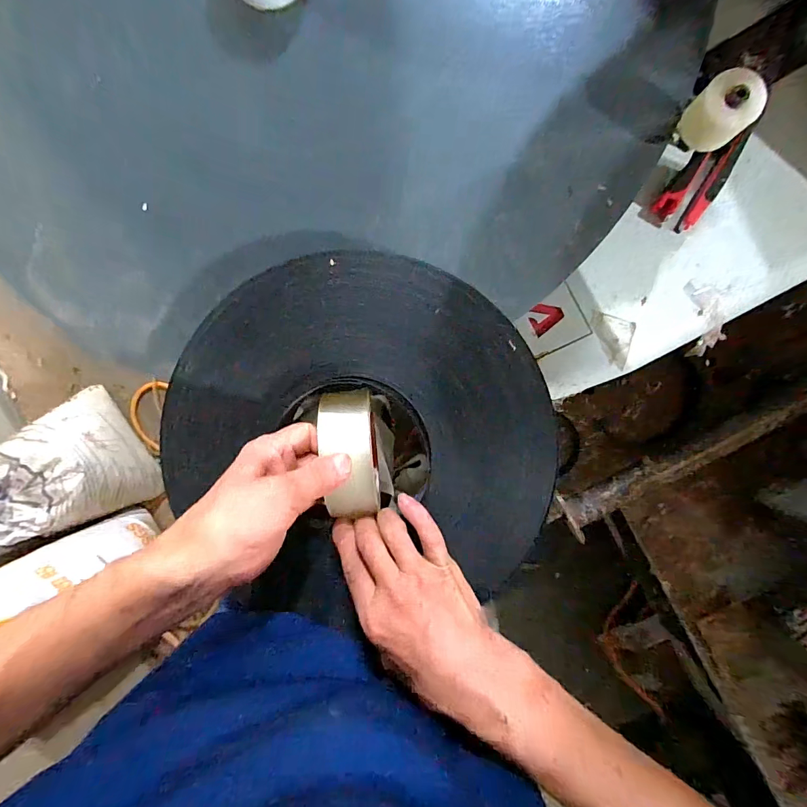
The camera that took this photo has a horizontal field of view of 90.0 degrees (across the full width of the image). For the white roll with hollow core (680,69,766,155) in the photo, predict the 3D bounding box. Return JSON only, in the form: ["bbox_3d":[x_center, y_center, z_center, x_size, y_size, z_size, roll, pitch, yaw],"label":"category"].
[{"bbox_3d":[0.229,-0.210,0.290,0.036,0.034,0.040,-39,91,5],"label":"white roll with hollow core"}]

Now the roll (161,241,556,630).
[{"bbox_3d":[-0.045,0.033,0.348,0.310,0.044,0.312,0,94,3],"label":"roll"}]

